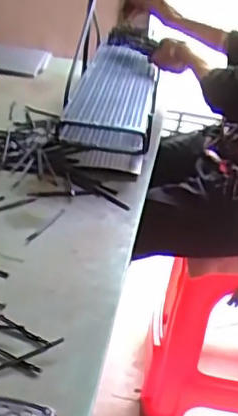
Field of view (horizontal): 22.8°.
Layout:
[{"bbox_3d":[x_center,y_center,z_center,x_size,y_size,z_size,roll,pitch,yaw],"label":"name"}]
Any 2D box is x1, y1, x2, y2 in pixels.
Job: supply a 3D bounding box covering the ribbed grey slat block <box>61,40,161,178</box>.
[{"bbox_3d":[-0.014,-0.240,1.227,0.168,0.098,0.598,7,28,1],"label":"ribbed grey slat block"}]

